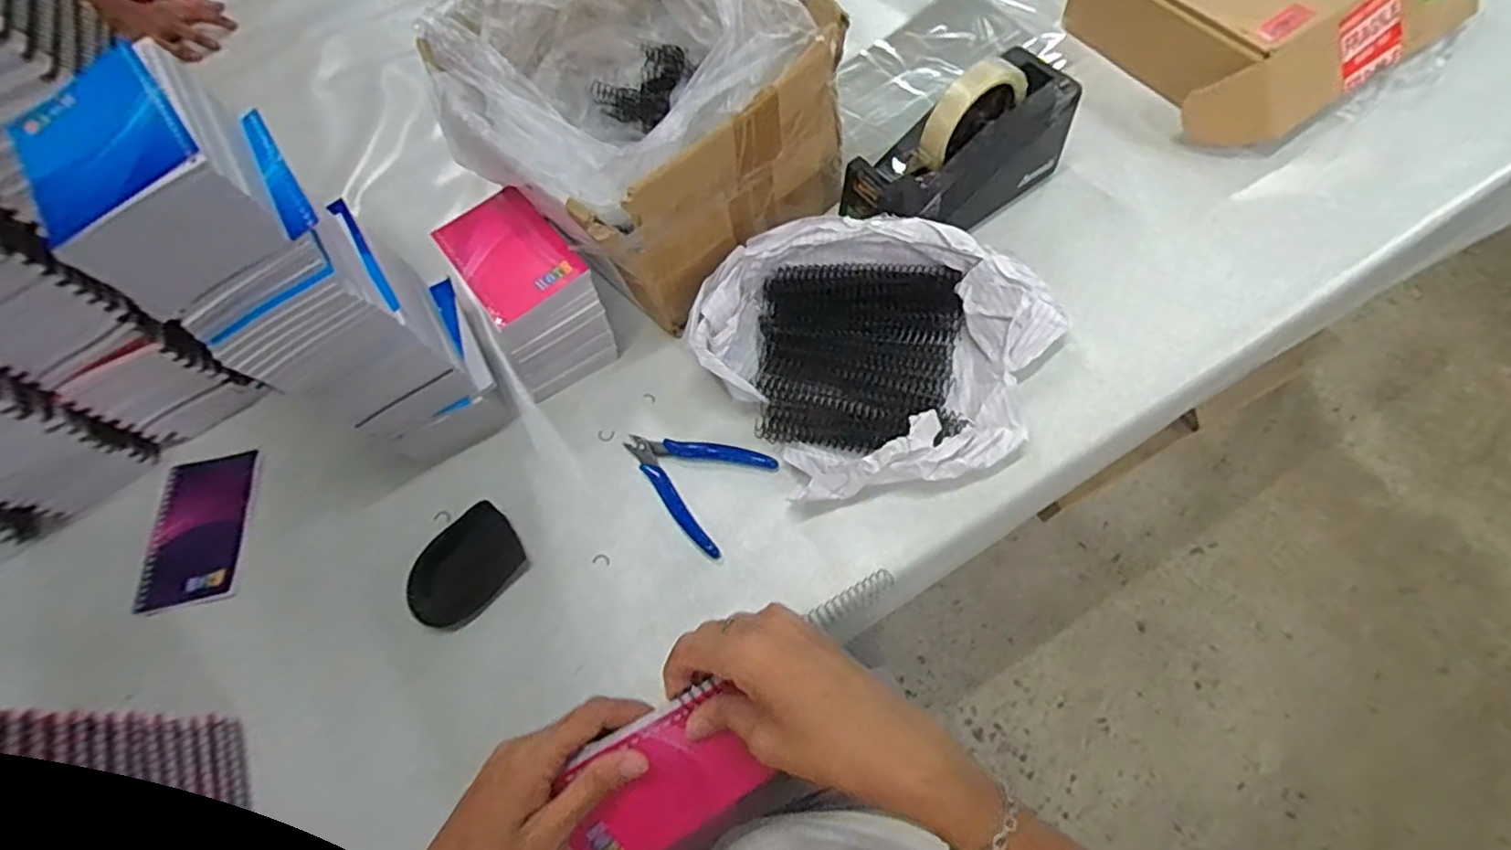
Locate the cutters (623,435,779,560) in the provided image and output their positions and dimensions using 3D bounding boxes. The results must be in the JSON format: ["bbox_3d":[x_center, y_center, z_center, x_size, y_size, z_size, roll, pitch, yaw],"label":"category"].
[{"bbox_3d":[-0.053,0.037,0.517,0.112,0.017,0.084,29,72,20],"label":"cutters"}]

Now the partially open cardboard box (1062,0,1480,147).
[{"bbox_3d":[0.475,-0.403,0.624,0.314,0.075,0.245,-32,64,-8],"label":"partially open cardboard box"}]

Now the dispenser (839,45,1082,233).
[{"bbox_3d":[0.166,-0.227,0.544,0.204,0.100,0.070,-35,64,-10],"label":"dispenser"}]

